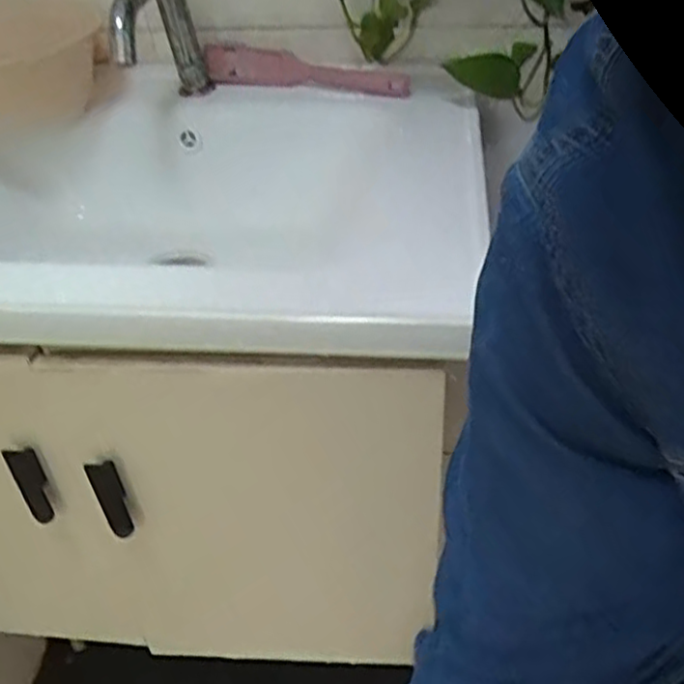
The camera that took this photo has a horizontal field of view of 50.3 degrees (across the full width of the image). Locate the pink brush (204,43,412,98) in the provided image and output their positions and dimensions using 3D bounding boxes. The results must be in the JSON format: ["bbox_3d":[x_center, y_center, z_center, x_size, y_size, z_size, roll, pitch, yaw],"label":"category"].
[{"bbox_3d":[-0.034,-0.303,0.825,0.242,0.043,0.030,-2,33,-24],"label":"pink brush"}]

